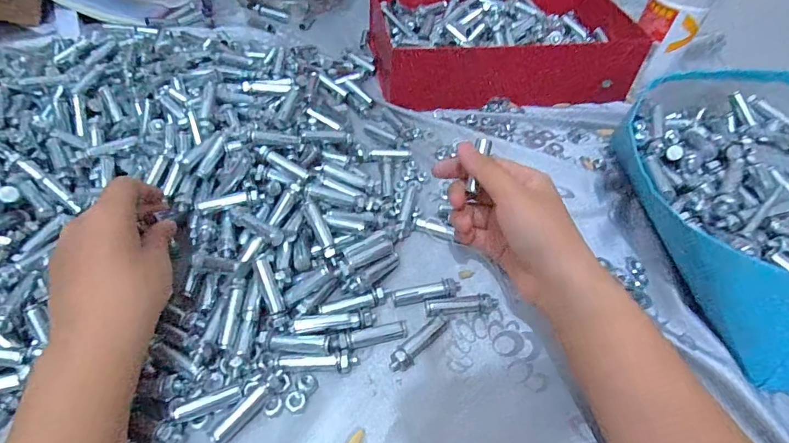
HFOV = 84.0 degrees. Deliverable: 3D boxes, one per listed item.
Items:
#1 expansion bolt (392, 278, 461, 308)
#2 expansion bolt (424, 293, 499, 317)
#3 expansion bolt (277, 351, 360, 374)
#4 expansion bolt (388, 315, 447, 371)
[{"bbox_3d":[0.025,0.055,0.341,0.053,0.012,0.013,-6,50,-10],"label":"expansion bolt"},{"bbox_3d":[0.051,0.064,0.339,0.054,0.010,0.015,-4,50,-9],"label":"expansion bolt"},{"bbox_3d":[-0.052,0.097,0.300,0.054,0.015,0.011,0,49,-5],"label":"expansion bolt"},{"bbox_3d":[0.018,0.087,0.314,0.012,0.013,0.057,38,56,24],"label":"expansion bolt"}]

